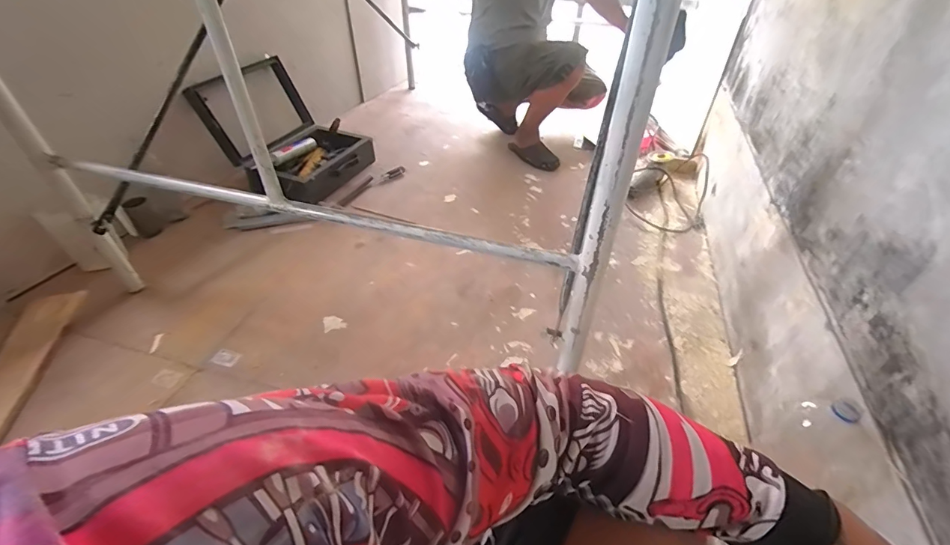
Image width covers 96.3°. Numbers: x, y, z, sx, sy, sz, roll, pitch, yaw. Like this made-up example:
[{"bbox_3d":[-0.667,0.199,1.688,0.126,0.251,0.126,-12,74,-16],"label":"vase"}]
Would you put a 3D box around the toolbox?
[{"bbox_3d":[-0.706,-0.566,1.634,0.526,0.346,0.541,22,47,20],"label":"toolbox"}]

